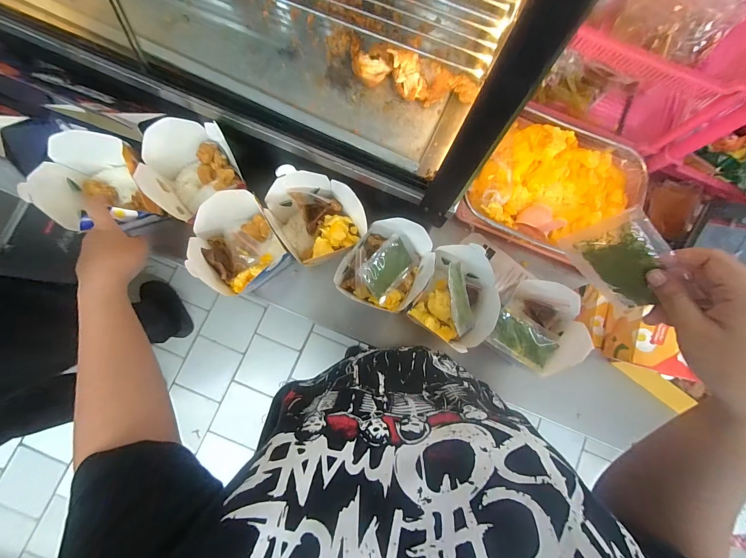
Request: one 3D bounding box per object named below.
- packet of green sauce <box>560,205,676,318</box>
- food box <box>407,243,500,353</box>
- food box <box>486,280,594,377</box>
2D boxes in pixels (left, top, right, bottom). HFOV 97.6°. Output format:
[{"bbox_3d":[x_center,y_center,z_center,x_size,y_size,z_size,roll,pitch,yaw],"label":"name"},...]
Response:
[{"bbox_3d":[0.224,-0.010,0.287,0.098,0.066,0.012,48,56,-6],"label":"packet of green sauce"},{"bbox_3d":[0.120,0.026,0.473,0.106,0.099,0.126,22,81,-1],"label":"food box"},{"bbox_3d":[0.238,0.073,0.476,0.114,0.072,0.122,43,81,3],"label":"food box"}]

